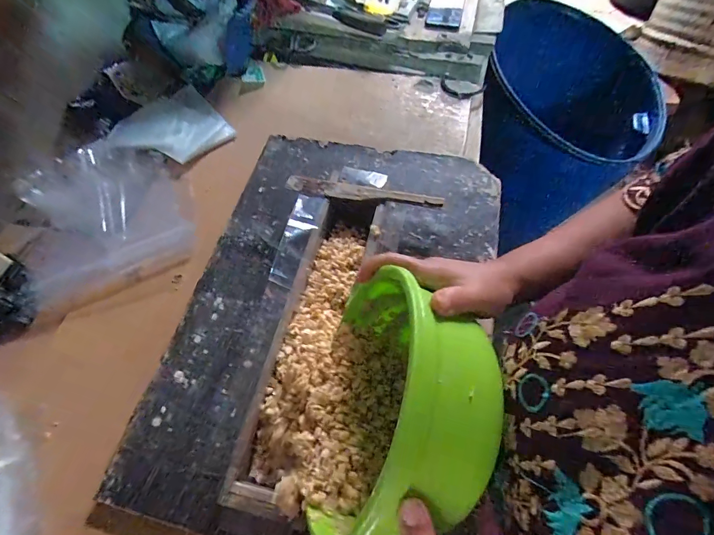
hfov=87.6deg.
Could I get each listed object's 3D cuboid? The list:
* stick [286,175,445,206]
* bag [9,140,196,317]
[{"bbox_3d":[0.008,-0.105,0.524,0.220,0.015,0.025,9,66,5],"label":"stick"},{"bbox_3d":[-0.405,-0.089,0.603,0.240,0.036,0.304,-27,68,-11],"label":"bag"}]

